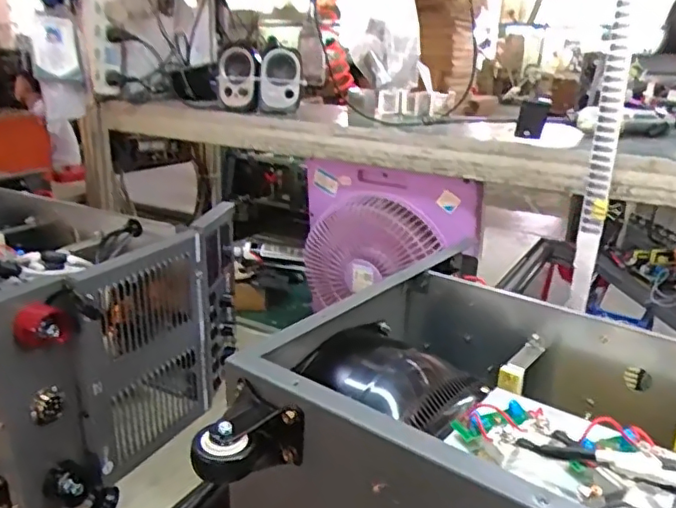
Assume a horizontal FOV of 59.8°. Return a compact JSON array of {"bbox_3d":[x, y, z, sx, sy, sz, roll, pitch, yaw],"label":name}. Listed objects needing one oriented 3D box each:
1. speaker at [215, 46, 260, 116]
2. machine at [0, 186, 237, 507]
[{"bbox_3d":[-0.180,-0.307,1.035,0.077,0.106,0.073,-1,20,-8],"label":"speaker"},{"bbox_3d":[-0.467,0.096,0.845,0.539,0.288,0.463,11,22,25],"label":"machine"}]

